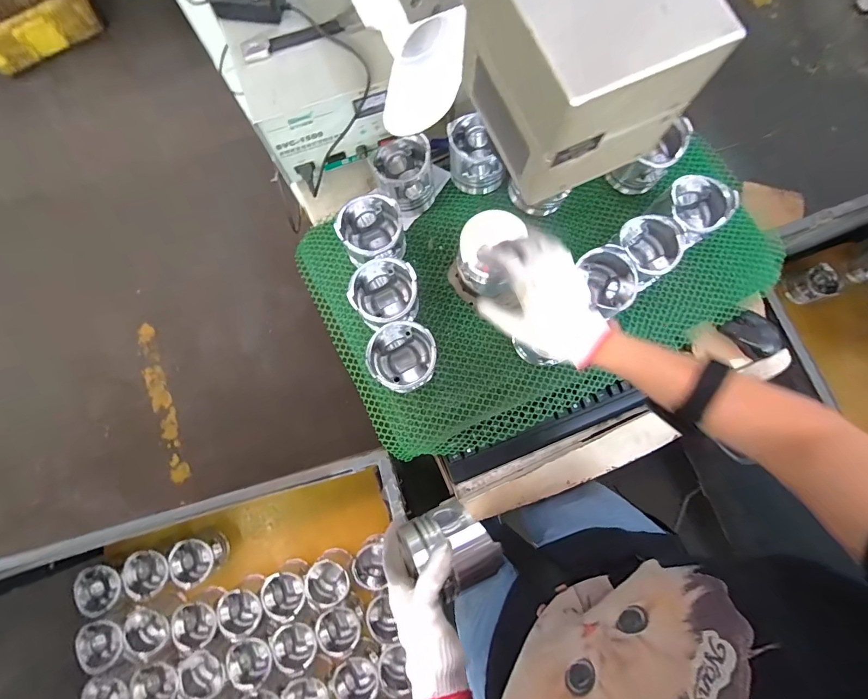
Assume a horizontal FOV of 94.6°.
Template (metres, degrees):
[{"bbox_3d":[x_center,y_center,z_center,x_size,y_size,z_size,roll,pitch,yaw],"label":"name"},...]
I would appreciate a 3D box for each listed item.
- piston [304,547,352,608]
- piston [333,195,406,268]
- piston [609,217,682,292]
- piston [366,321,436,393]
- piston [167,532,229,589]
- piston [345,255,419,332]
[{"bbox_3d":[-0.221,0.487,0.865,0.086,0.096,0.085,0,80,-1],"label":"piston"},{"bbox_3d":[-0.090,-0.169,0.588,0.088,0.078,0.083,0,80,-1],"label":"piston"},{"bbox_3d":[0.307,-0.140,0.592,0.087,0.079,0.096,23,80,3],"label":"piston"},{"bbox_3d":[-0.043,0.012,0.555,0.087,0.078,0.090,0,80,-1],"label":"piston"},{"bbox_3d":[-0.497,0.445,0.857,0.083,0.082,0.084,0,80,-1],"label":"piston"},{"bbox_3d":[-0.070,-0.074,0.574,0.083,0.085,0.086,0,80,-1],"label":"piston"}]

